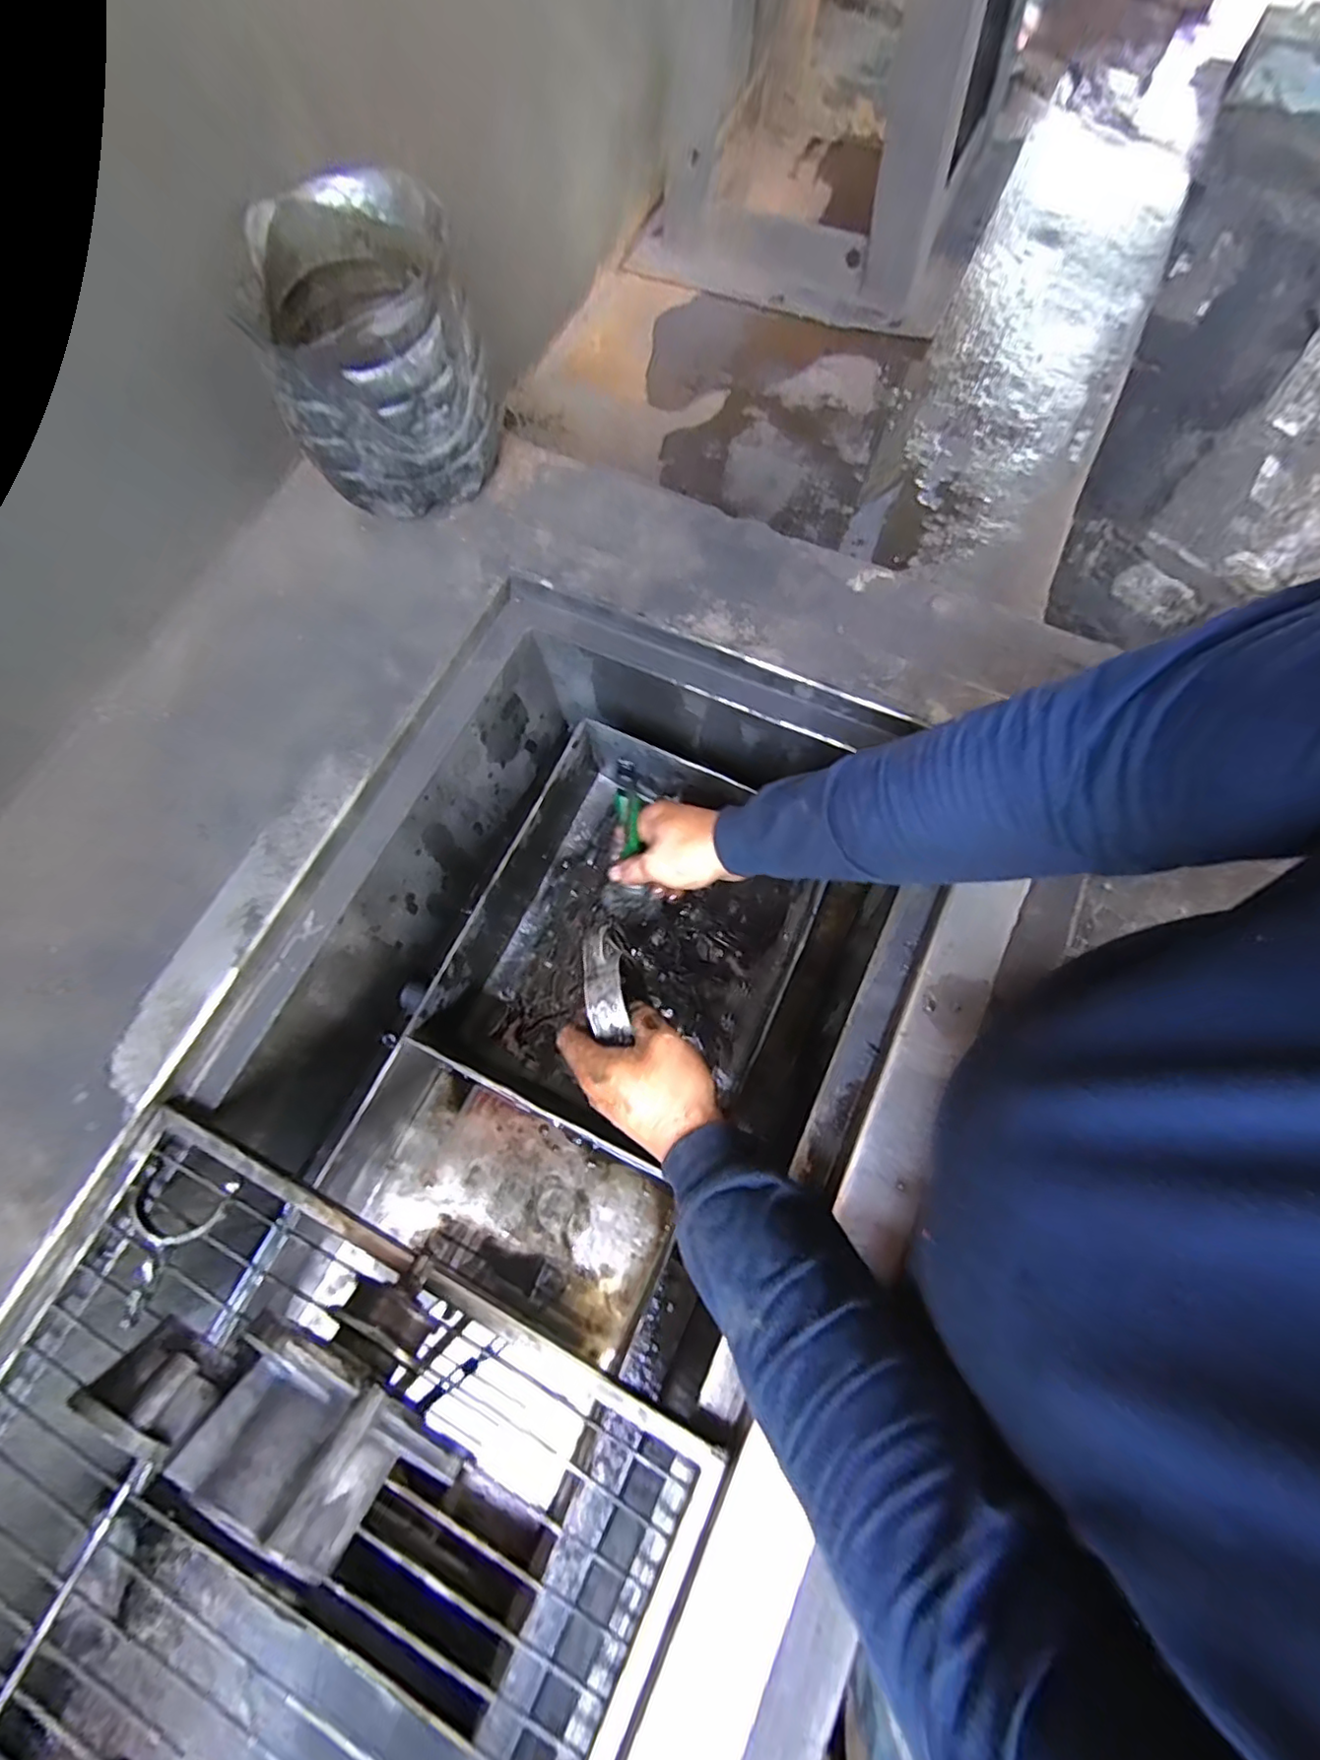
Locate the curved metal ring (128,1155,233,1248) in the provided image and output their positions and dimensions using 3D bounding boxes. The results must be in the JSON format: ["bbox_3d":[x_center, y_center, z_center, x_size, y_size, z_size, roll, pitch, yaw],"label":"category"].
[{"bbox_3d":[-0.325,0.217,0.413,0.067,0.017,0.040,23,76,7],"label":"curved metal ring"}]

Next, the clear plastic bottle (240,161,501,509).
[{"bbox_3d":[-0.218,-0.414,0.511,0.144,0.158,0.163,-11,74,-2],"label":"clear plastic bottle"}]

